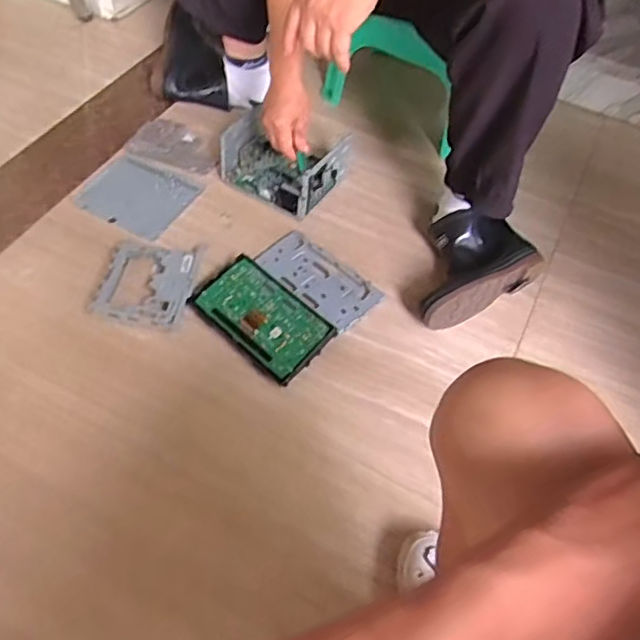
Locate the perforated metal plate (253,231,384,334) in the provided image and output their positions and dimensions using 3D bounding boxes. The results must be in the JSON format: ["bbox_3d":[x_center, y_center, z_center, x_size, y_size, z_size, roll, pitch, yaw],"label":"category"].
[{"bbox_3d":[-0.003,-0.069,1.002,0.199,0.008,0.110,41,59,20],"label":"perforated metal plate"}]

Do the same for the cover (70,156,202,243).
[{"bbox_3d":[-0.320,-0.220,1.086,0.173,0.019,0.139,26,57,15],"label":"cover"}]

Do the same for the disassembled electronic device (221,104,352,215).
[{"bbox_3d":[-0.065,-0.290,1.113,0.202,0.081,0.166,30,58,17],"label":"disassembled electronic device"}]

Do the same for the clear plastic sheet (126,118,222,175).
[{"bbox_3d":[-0.272,-0.332,1.178,0.188,0.009,0.113,23,57,13],"label":"clear plastic sheet"}]

